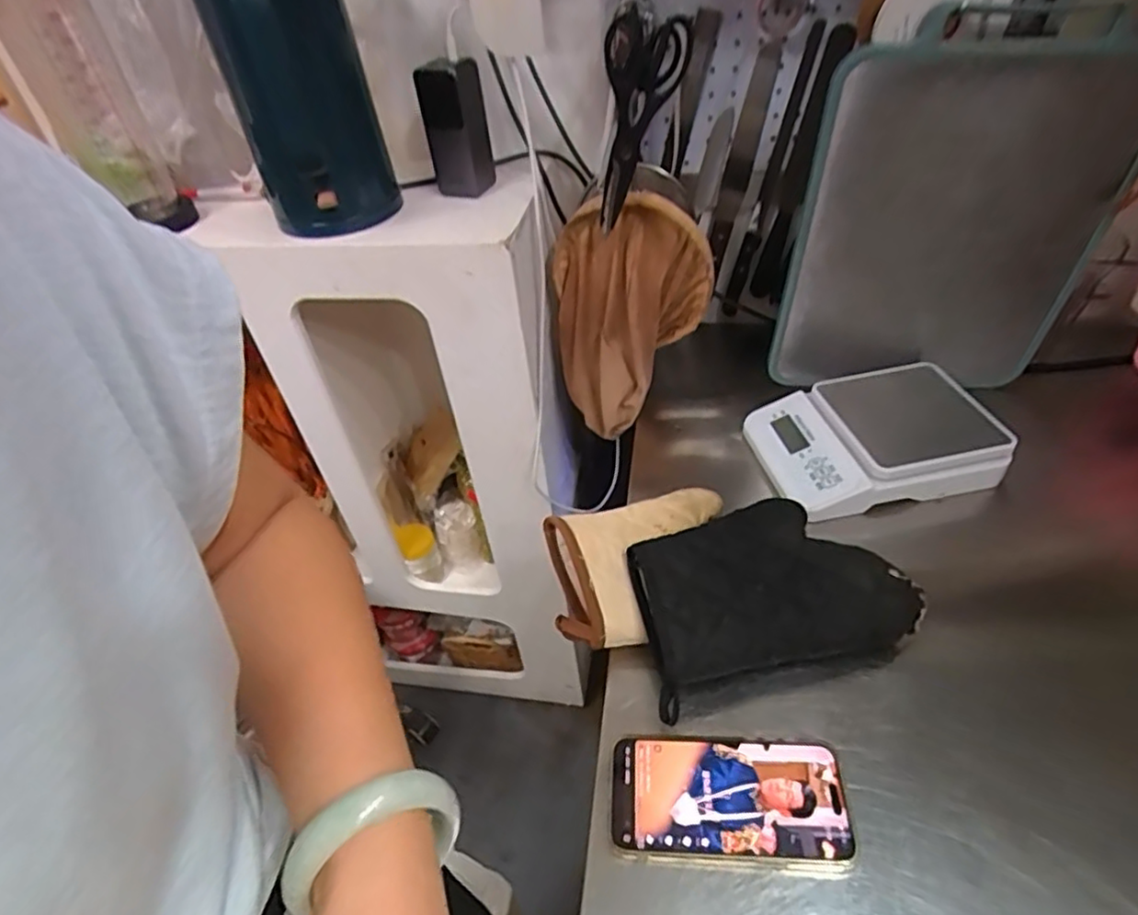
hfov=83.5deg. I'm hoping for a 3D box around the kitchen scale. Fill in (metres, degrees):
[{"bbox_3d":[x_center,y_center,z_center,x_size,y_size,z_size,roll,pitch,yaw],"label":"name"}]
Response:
[{"bbox_3d":[0.312,-0.026,0.661,0.222,0.050,0.159,-11,43,-5],"label":"kitchen scale"}]

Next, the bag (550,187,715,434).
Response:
[{"bbox_3d":[0.062,-0.177,0.759,0.141,0.237,0.157,-27,47,-21],"label":"bag"}]

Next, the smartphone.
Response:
[{"bbox_3d":[0.108,0.238,0.439,0.156,0.014,0.079,0,44,7],"label":"smartphone"}]

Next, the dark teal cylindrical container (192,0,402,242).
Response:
[{"bbox_3d":[-0.246,-0.329,0.607,0.129,0.232,0.099,-20,45,-14],"label":"dark teal cylindrical container"}]

